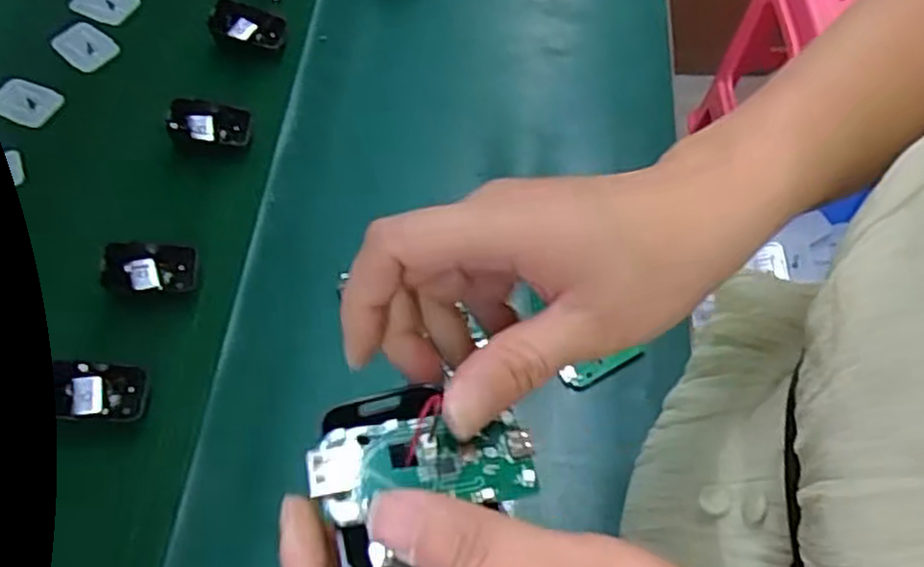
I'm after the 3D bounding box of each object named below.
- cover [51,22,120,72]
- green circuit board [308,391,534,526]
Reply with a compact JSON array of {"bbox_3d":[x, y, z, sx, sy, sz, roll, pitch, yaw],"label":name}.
[{"bbox_3d":[-0.381,-0.241,0.763,0.072,0.006,0.046,38,67,21],"label":"cover"},{"bbox_3d":[-0.011,0.050,0.215,0.062,0.009,0.032,-2,59,-13],"label":"green circuit board"}]

